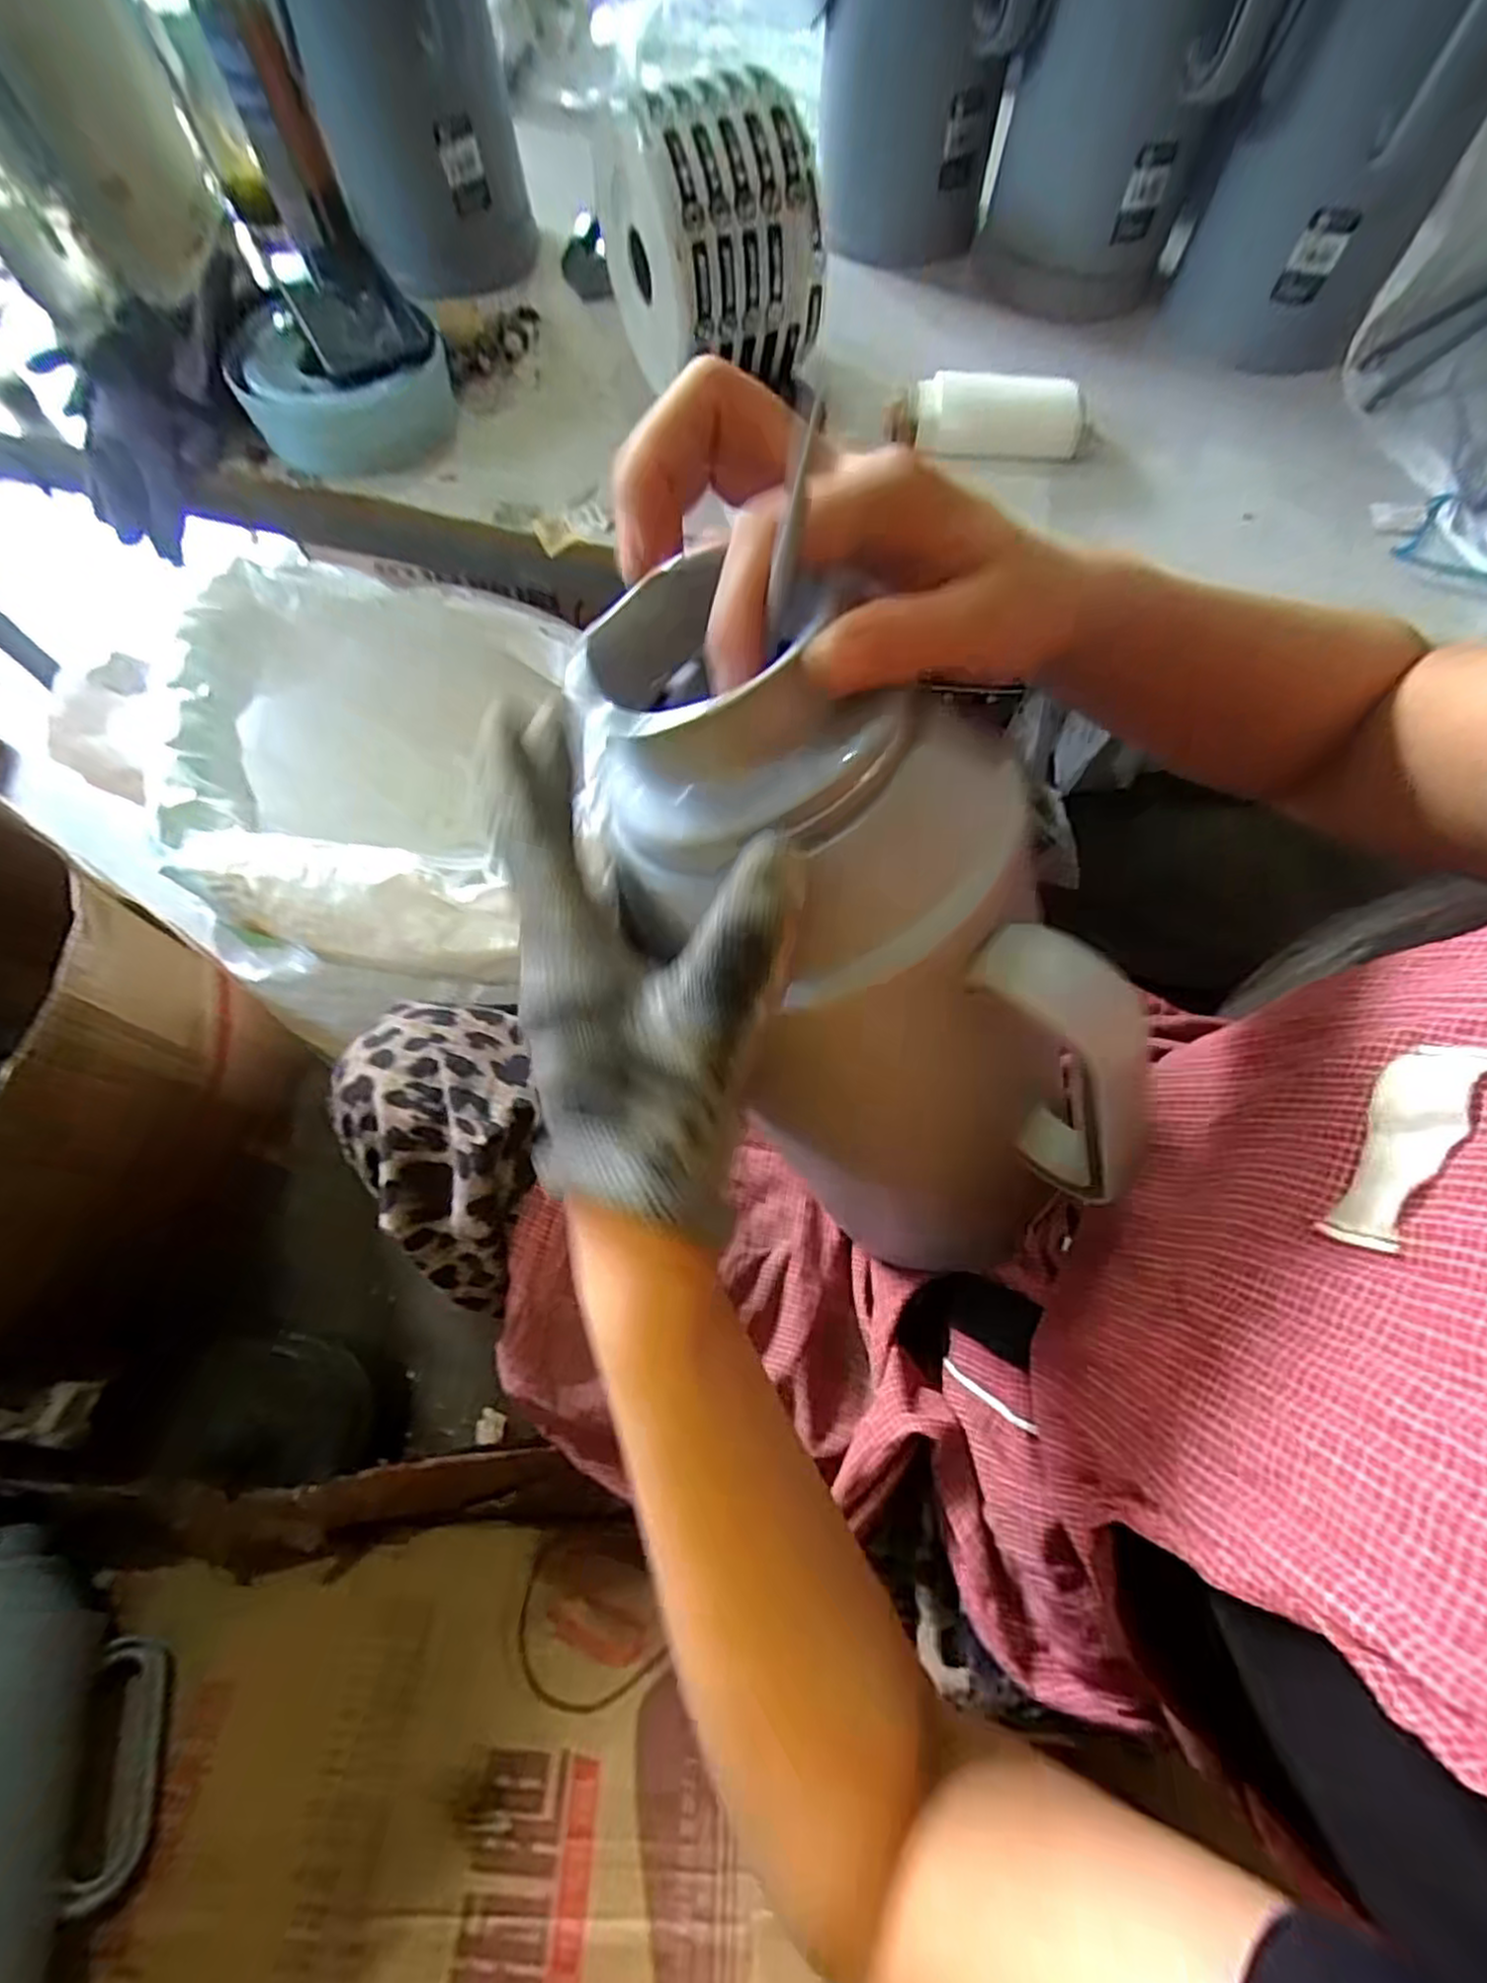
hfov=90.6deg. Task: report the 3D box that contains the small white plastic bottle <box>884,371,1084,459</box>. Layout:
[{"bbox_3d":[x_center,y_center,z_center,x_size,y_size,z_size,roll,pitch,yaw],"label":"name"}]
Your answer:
[{"bbox_3d":[0.192,-0.457,0.579,0.156,0.053,0.054,-1,69,-1],"label":"small white plastic bottle"}]

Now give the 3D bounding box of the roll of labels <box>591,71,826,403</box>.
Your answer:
[{"bbox_3d":[-0.023,-0.564,0.554,0.133,0.149,0.134,-20,70,-8],"label":"roll of labels"}]

